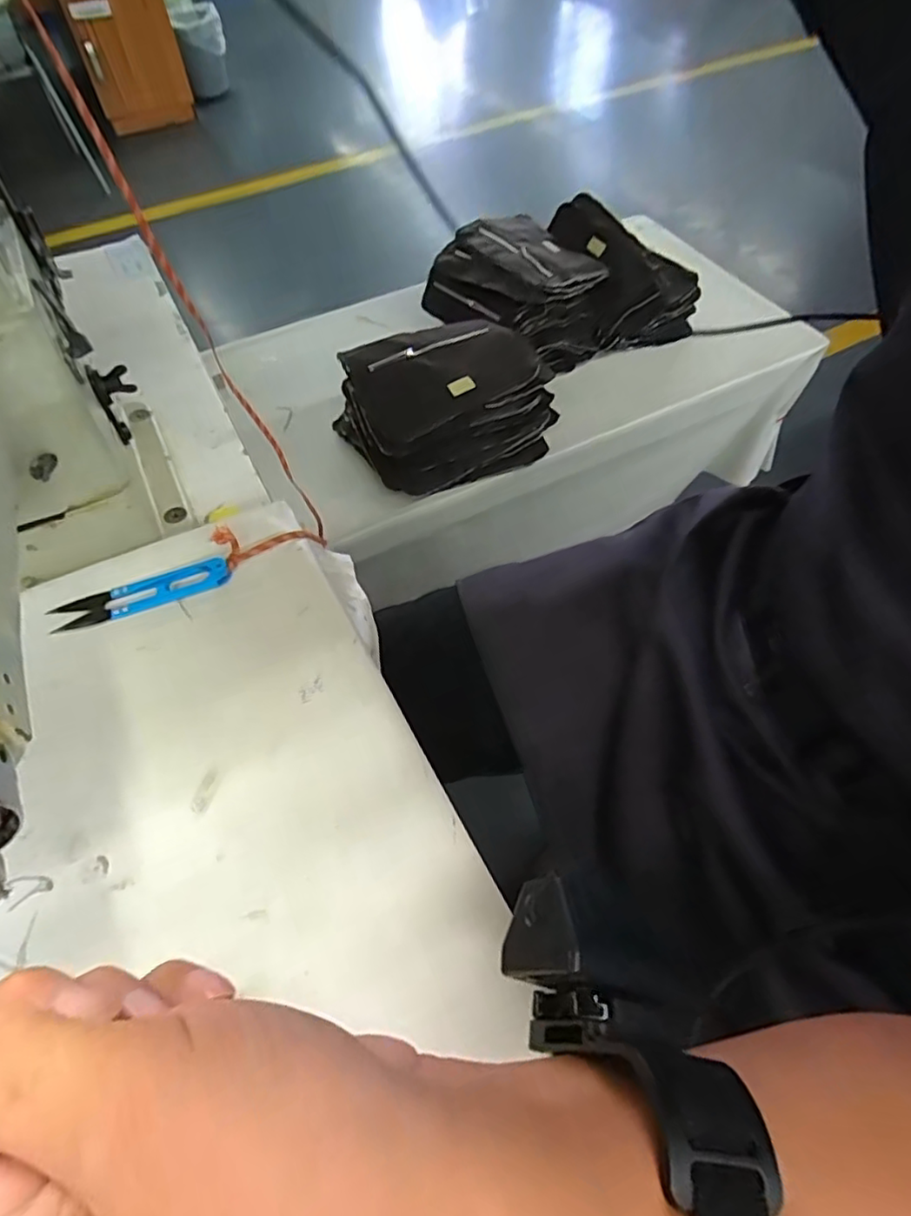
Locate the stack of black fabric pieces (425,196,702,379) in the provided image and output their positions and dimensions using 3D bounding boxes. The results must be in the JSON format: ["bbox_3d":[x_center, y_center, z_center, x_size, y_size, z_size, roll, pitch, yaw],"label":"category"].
[{"bbox_3d":[0.148,-0.447,0.848,0.324,0.117,0.217,-23,56,-13],"label":"stack of black fabric pieces"}]

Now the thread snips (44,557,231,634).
[{"bbox_3d":[-0.184,-0.009,0.357,0.101,0.009,0.021,-17,57,-9],"label":"thread snips"}]

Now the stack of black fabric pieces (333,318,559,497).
[{"bbox_3d":[-0.008,-0.246,0.719,0.242,0.115,0.153,-21,56,-12],"label":"stack of black fabric pieces"}]

